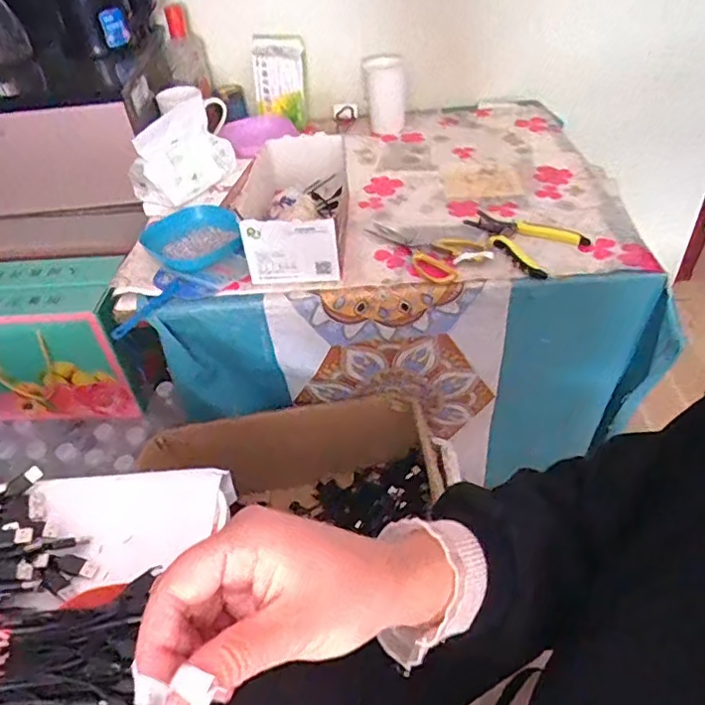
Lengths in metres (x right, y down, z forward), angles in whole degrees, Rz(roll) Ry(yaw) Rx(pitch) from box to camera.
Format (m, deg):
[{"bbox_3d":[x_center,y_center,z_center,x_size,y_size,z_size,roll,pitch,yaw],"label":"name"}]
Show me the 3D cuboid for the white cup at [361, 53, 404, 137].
[{"bbox_3d":[0.060,-0.481,1.069,0.076,0.135,0.061,-5,43,0],"label":"white cup"}]

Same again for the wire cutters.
[{"bbox_3d":[0.233,-0.161,0.804,0.130,0.020,0.151,-36,51,-29],"label":"wire cutters"}]

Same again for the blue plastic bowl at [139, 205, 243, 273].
[{"bbox_3d":[-0.228,-0.170,0.840,0.123,0.030,0.133,-3,43,2],"label":"blue plastic bowl"}]

